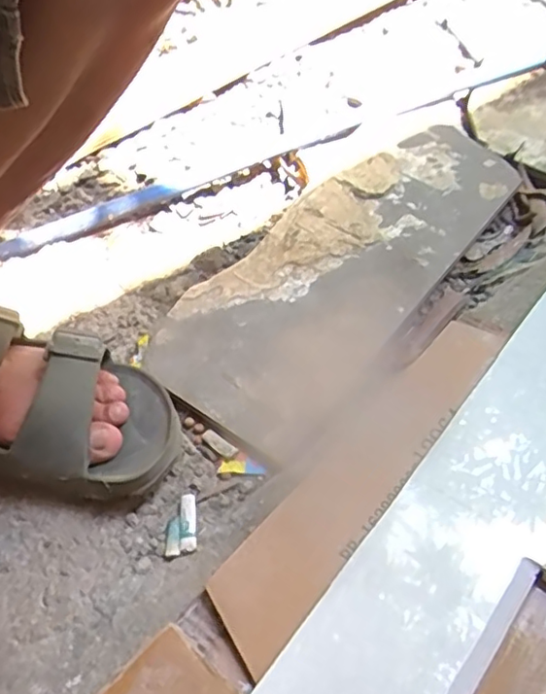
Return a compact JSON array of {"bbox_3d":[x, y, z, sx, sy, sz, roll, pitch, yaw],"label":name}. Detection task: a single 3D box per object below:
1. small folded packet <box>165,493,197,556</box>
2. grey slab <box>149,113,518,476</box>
[{"bbox_3d":[-0.062,0.120,0.414,0.021,0.005,0.044,-4,49,-2],"label":"small folded packet"},{"bbox_3d":[0.070,-0.085,0.578,0.170,0.018,0.434,31,62,25],"label":"grey slab"}]

